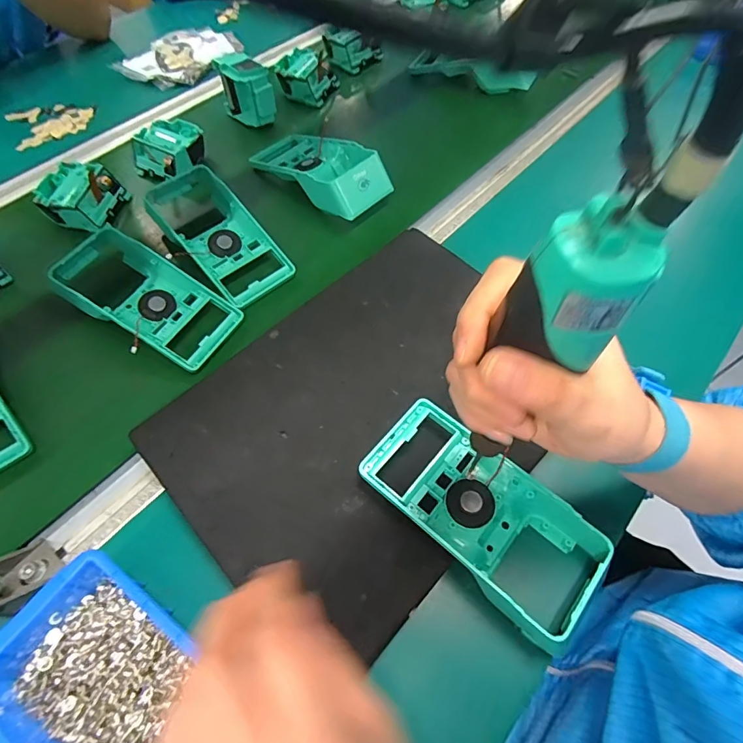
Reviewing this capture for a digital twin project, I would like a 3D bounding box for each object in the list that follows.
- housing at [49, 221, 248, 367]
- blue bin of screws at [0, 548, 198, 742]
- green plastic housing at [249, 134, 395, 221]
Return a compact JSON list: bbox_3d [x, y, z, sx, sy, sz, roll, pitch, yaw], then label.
[{"bbox_3d":[-0.236,-0.079,0.449,0.201,0.046,0.095,25,62,13],"label":"housing"},{"bbox_3d":[-0.160,0.199,0.279,0.148,0.057,0.101,31,63,17],"label":"blue bin of screws"},{"bbox_3d":[-0.063,-0.253,0.540,0.098,0.045,0.185,-40,67,-22],"label":"green plastic housing"}]

